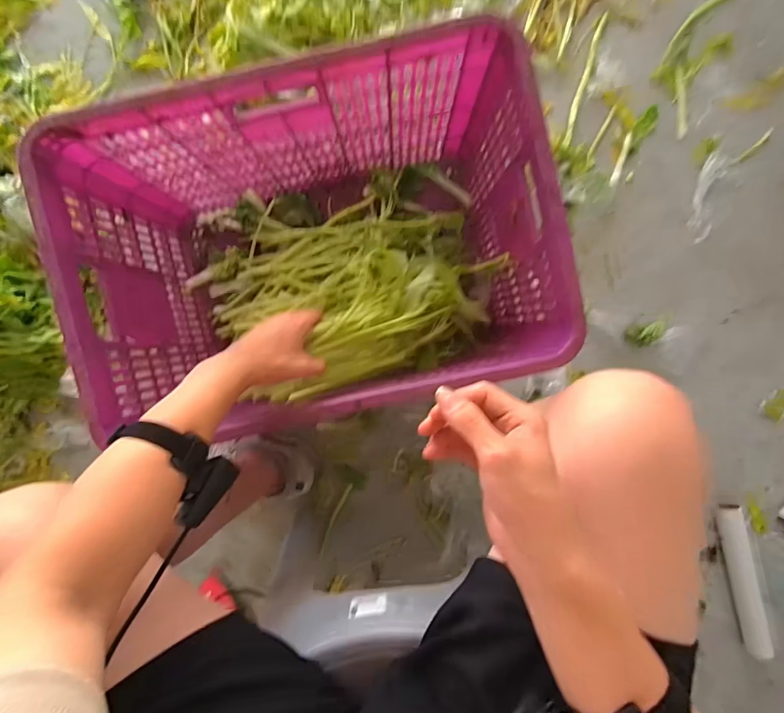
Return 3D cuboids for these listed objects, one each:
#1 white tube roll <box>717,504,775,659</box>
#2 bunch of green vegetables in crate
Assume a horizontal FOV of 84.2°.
[{"bbox_3d":[0.717,0.459,0.881,0.053,0.039,0.316,-13,89,0],"label":"white tube roll"},{"bbox_3d":[-0.091,-0.159,0.722,0.519,0.317,0.347,-13,89,-2],"label":"bunch of green vegetables in crate"}]

